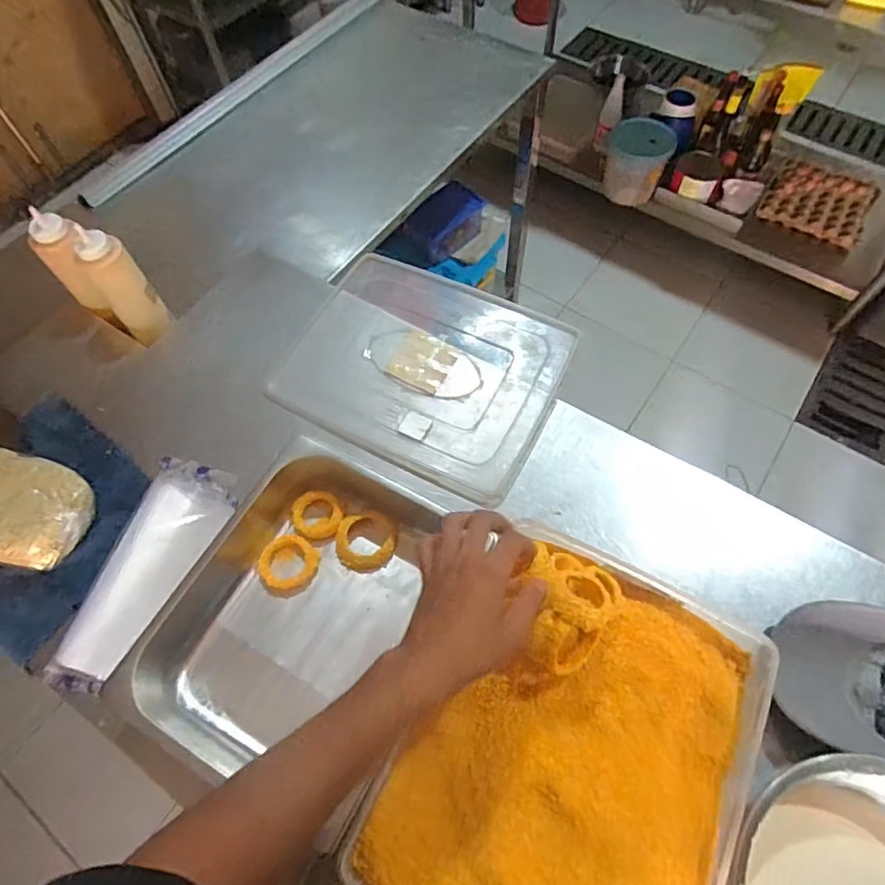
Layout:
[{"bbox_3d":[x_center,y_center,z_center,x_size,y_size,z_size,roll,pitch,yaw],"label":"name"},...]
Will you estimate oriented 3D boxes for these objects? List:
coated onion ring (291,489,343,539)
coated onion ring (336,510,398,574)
[{"bbox_3d":[-0.147,0.084,0.645,0.056,0.014,0.055,-1,63,1],"label":"coated onion ring"},{"bbox_3d":[-0.089,0.114,0.637,0.067,0.016,0.067,-1,63,1],"label":"coated onion ring"}]

